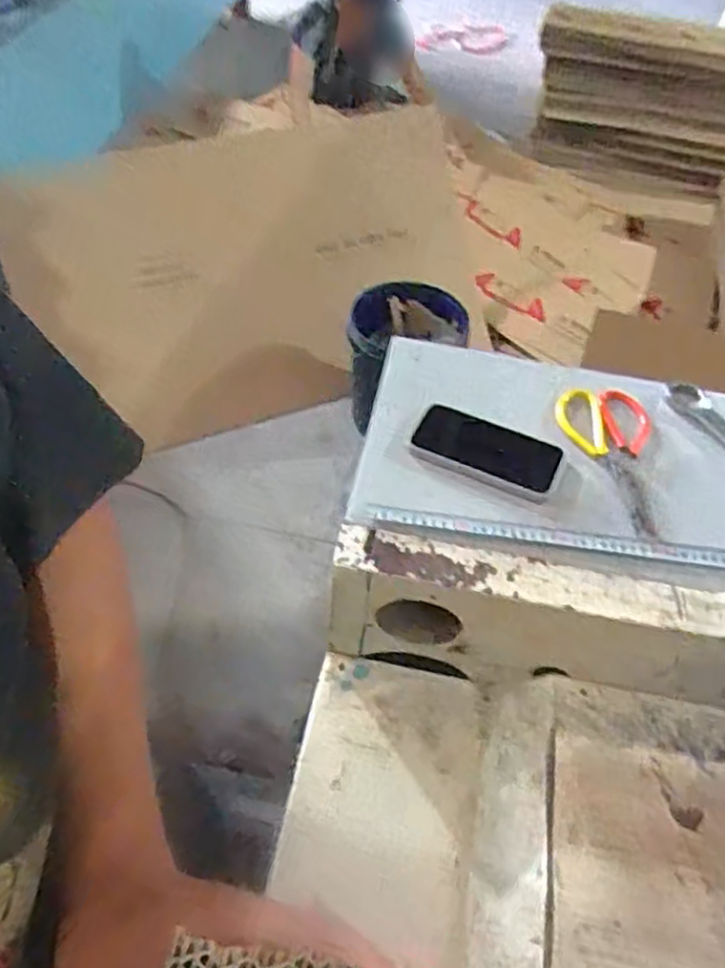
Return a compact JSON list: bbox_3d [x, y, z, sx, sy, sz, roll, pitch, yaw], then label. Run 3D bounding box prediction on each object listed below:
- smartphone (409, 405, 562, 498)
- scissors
[{"bbox_3d":[0.133,-0.039,0.794,0.155,0.011,0.081,20,52,12],"label":"smartphone"},{"bbox_3d":[0.277,-0.031,0.793,0.096,0.014,0.206,-3,51,-7],"label":"scissors"}]

